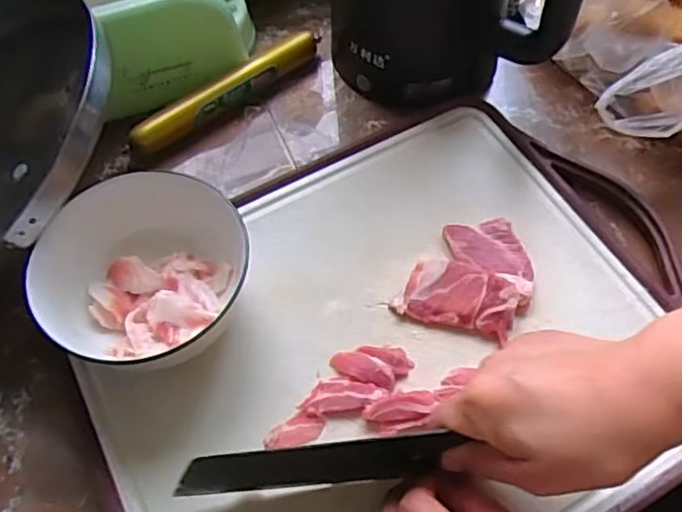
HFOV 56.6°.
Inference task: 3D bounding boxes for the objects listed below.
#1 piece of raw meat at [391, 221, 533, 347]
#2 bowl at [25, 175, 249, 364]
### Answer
[{"bbox_3d":[0.089,0.013,0.413,0.071,0.023,0.089,30,65,16],"label":"piece of raw meat"},{"bbox_3d":[-0.122,0.008,0.401,0.118,0.065,0.132,31,65,17],"label":"bowl"}]

